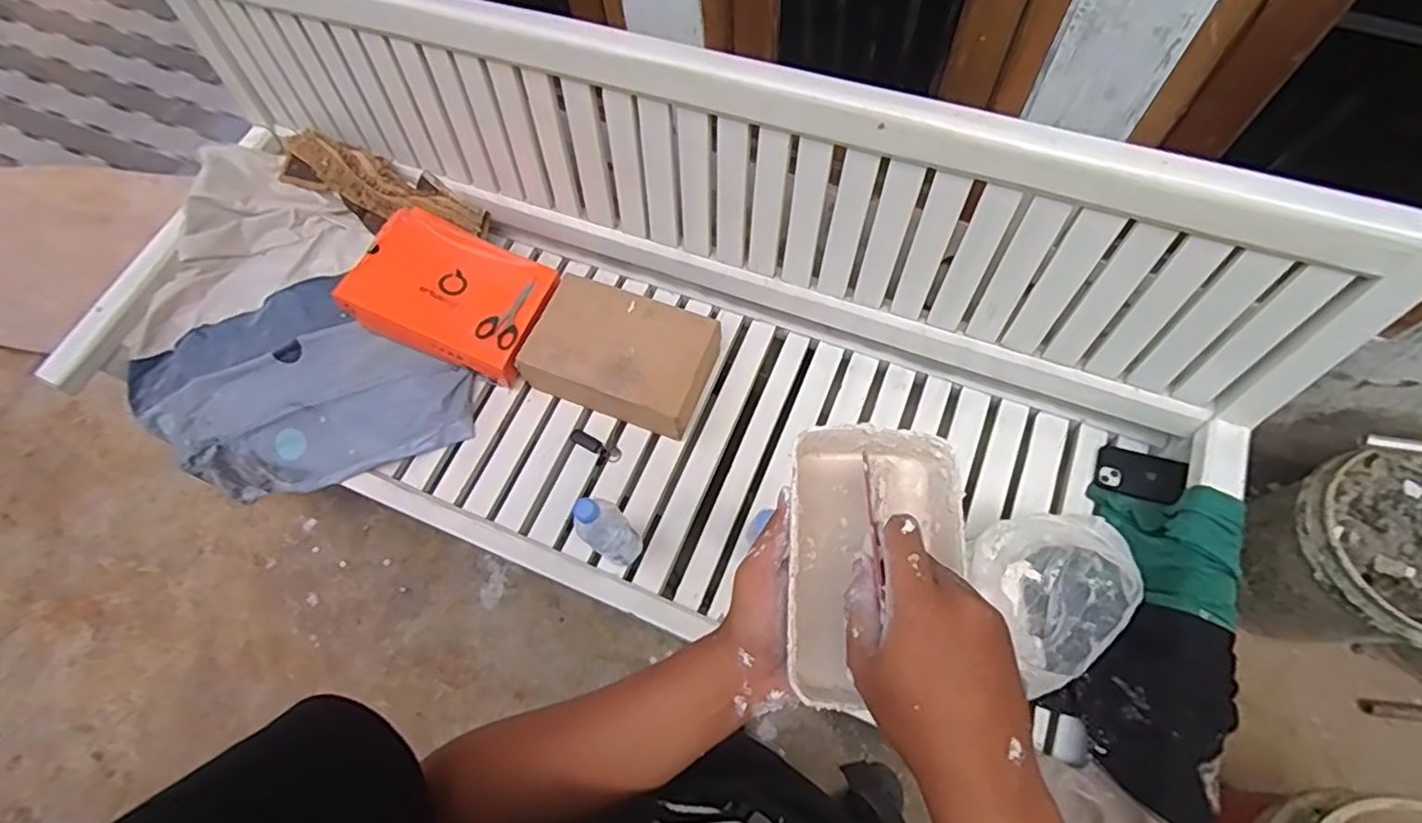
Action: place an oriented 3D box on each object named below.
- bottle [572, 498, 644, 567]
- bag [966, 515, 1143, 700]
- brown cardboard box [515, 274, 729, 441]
[{"bbox_3d":[-0.158,0.182,0.960,0.066,0.243,0.071,-1,65,2],"label":"bottle"},{"bbox_3d":[0.459,0.257,0.884,0.207,0.150,0.222,35,71,17],"label":"bag"},{"bbox_3d":[-0.161,-0.104,1.128,0.310,0.090,0.214,17,67,10],"label":"brown cardboard box"}]

